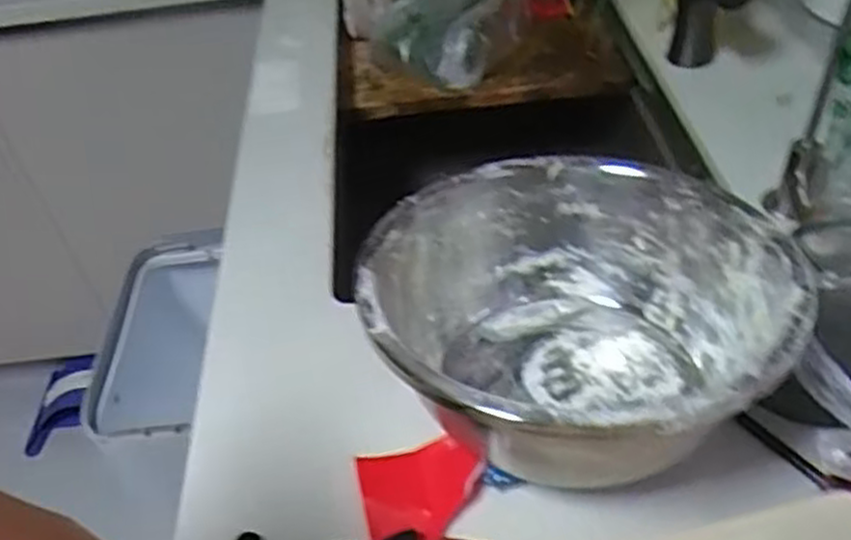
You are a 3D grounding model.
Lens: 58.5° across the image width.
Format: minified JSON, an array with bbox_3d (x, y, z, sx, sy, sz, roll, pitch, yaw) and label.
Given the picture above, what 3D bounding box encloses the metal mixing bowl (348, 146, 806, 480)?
[{"bbox_3d":[0.091,0.030,0.478,0.240,0.118,0.244,-4,44,4],"label":"metal mixing bowl"}]

